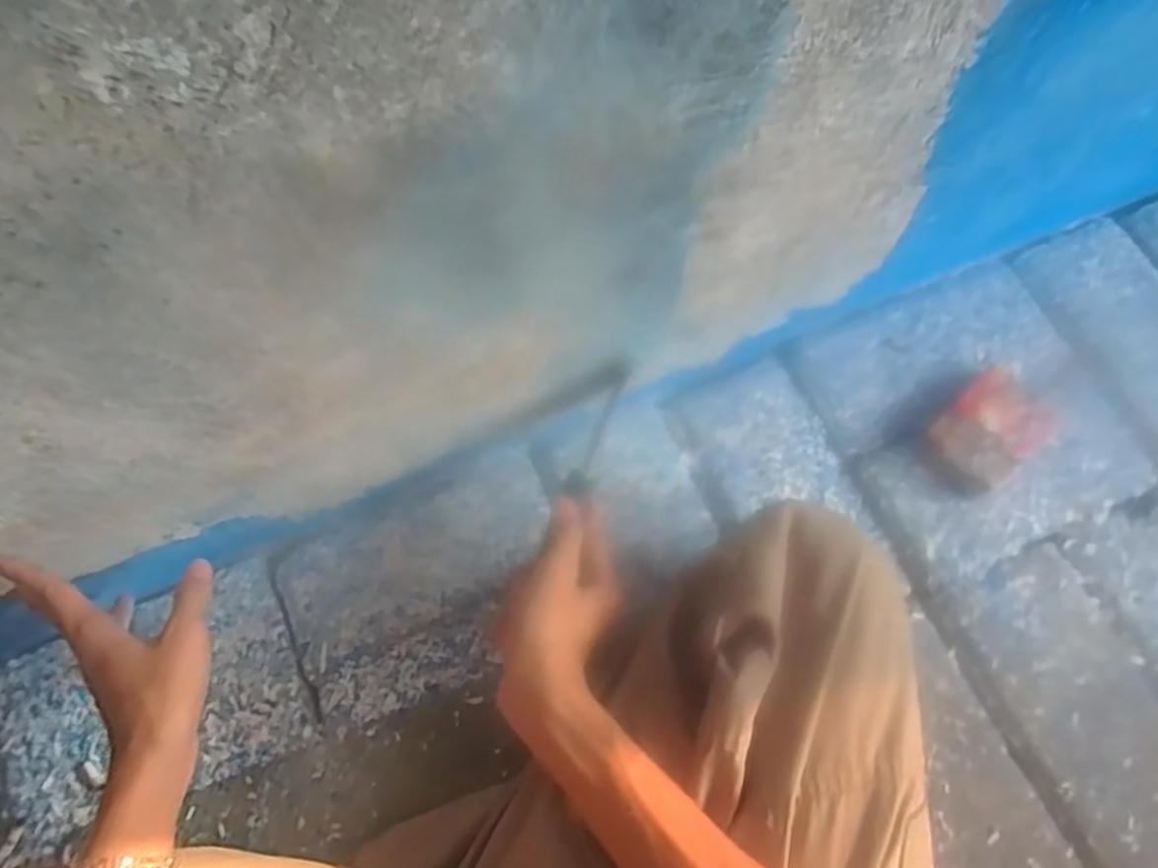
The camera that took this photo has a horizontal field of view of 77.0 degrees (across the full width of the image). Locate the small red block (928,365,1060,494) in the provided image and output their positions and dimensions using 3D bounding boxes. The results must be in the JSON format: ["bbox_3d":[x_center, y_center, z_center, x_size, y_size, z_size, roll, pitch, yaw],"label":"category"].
[{"bbox_3d":[0.307,-0.003,0.545,0.093,0.025,0.063,-38,73,-11],"label":"small red block"}]

